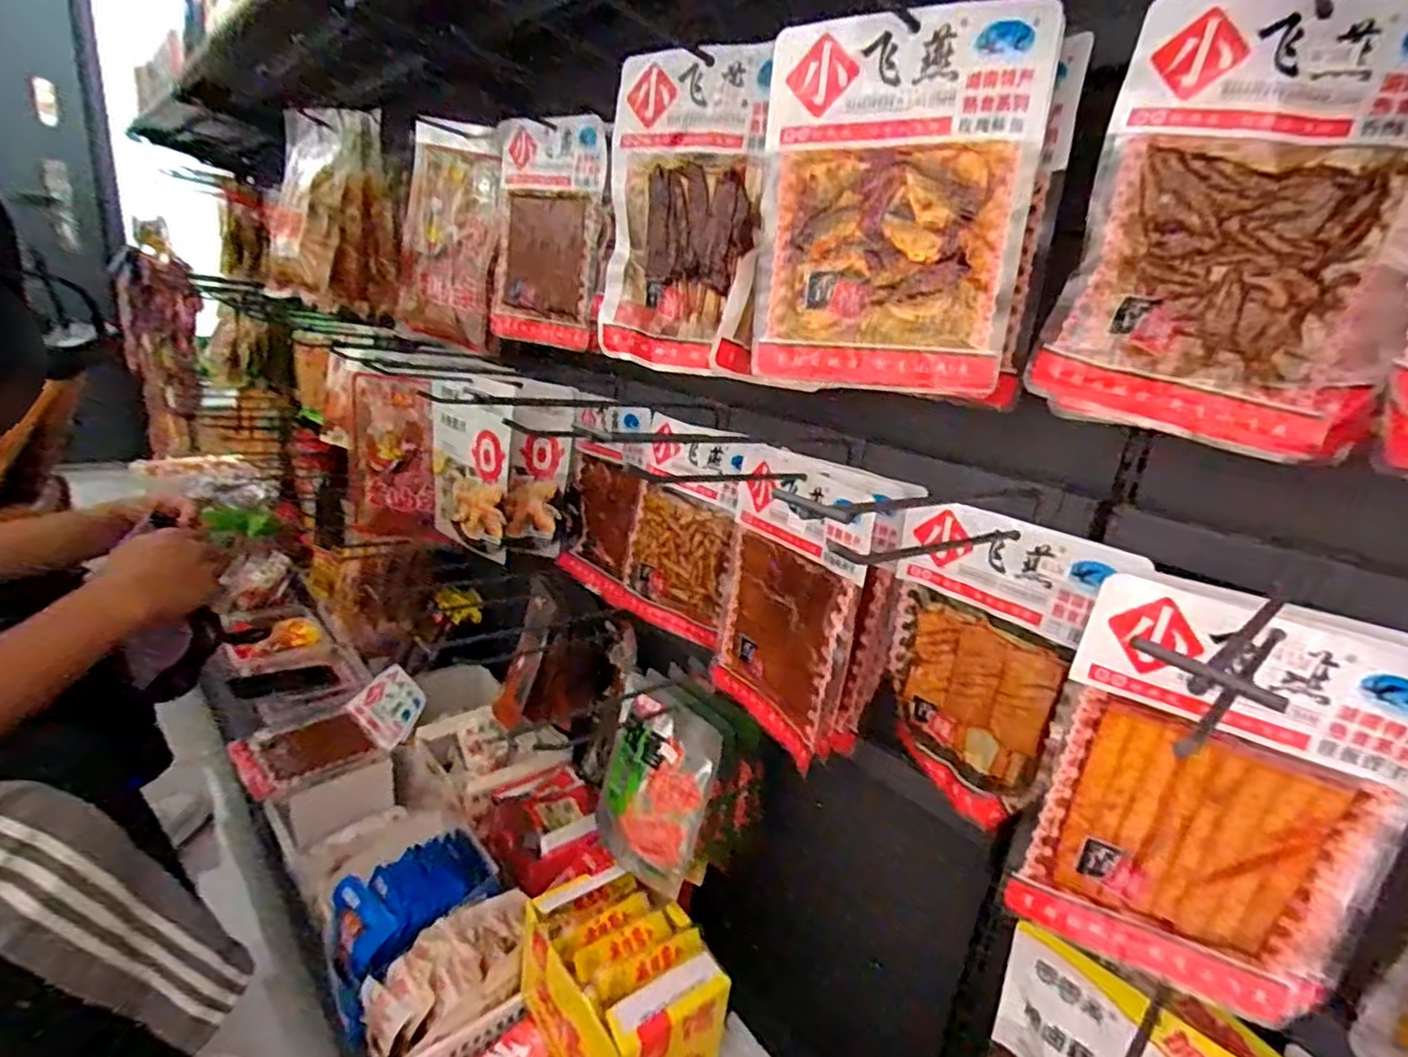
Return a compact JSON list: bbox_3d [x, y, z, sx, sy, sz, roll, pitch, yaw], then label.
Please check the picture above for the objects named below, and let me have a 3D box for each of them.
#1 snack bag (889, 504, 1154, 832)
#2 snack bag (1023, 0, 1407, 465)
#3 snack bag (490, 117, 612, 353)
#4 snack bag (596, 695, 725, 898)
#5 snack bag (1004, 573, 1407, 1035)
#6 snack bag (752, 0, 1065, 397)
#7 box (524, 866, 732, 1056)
[{"bbox_3d":[0.210,0.103,0.519,0.024,0.224,0.148,-8,23,-38],"label":"snack bag"},{"bbox_3d":[0.280,-0.157,0.354,0.146,0.211,0.031,18,21,30],"label":"snack bag"},{"bbox_3d":[-0.187,-0.343,0.794,0.172,0.236,0.042,22,24,38],"label":"snack bag"},{"bbox_3d":[-0.051,0.279,0.720,0.137,0.181,0.026,22,6,37],"label":"snack bag"},{"bbox_3d":[0.298,0.163,0.397,0.169,0.236,0.025,15,20,24],"label":"snack bag"},{"bbox_3d":[0.120,-0.207,0.443,0.171,0.219,0.016,14,20,21],"label":"snack bag"},{"bbox_3d":[-0.085,0.454,0.675,0.132,0.128,0.185,-10,24,-40],"label":"box"}]

